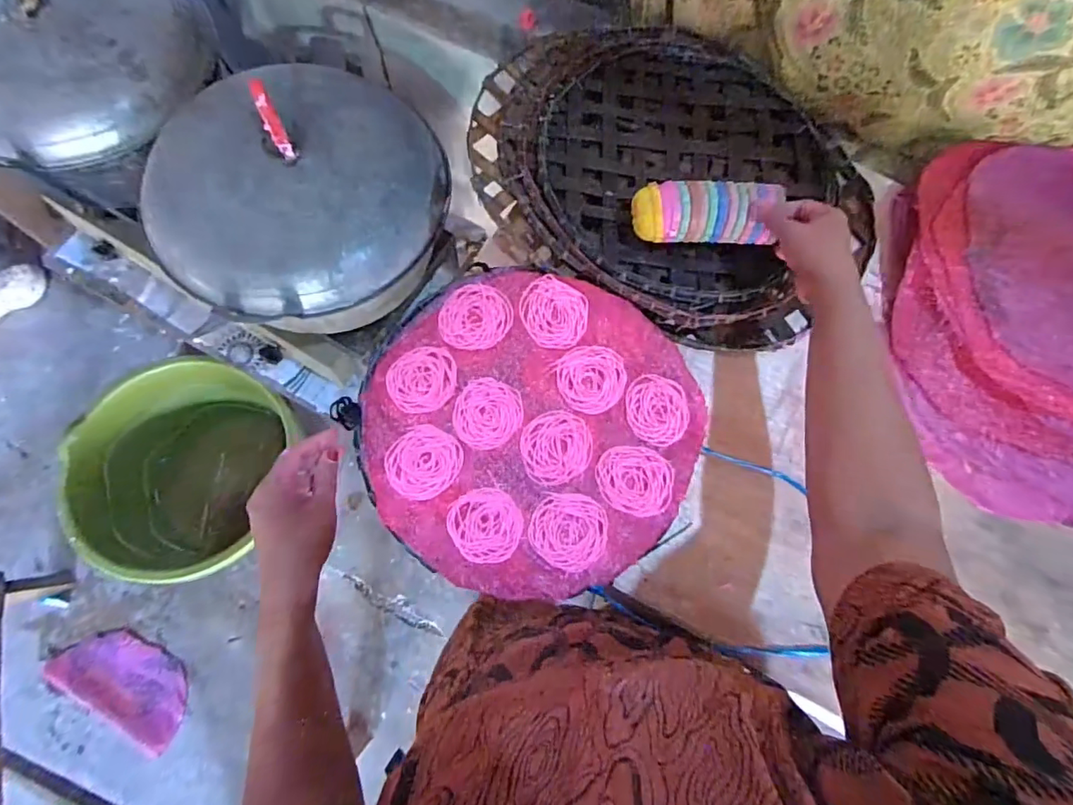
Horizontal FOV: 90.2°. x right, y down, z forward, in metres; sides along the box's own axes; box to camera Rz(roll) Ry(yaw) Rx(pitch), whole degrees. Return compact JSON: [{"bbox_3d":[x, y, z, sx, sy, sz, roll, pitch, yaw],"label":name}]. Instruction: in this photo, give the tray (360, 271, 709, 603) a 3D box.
[{"bbox_3d":[-0.004,0.020,0.575,0.338,0.024,0.347,1,73,-2],"label":"tray"}]

